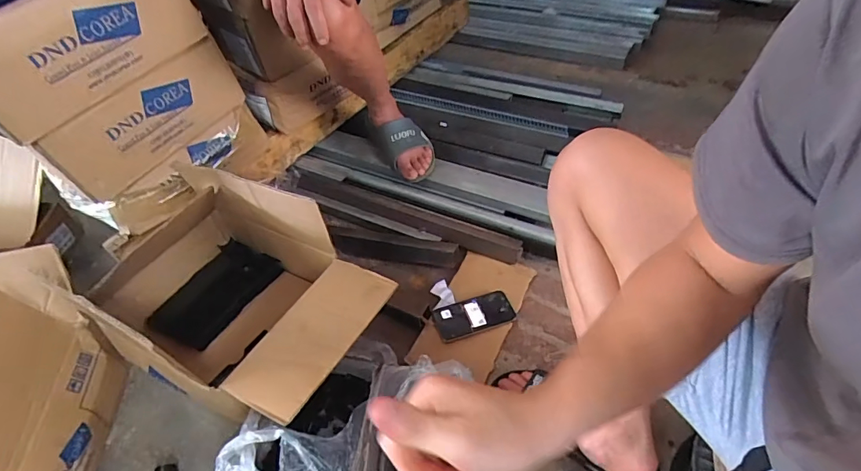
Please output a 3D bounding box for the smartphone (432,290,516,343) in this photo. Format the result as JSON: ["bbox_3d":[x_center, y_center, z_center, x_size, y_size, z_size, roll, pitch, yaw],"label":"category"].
[{"bbox_3d":[0.079,0.144,0.839,0.145,0.014,0.073,-17,48,-10],"label":"smartphone"}]

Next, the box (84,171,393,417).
[{"bbox_3d":[-0.331,0.103,0.760,0.489,0.236,0.296,20,52,22],"label":"box"}]

